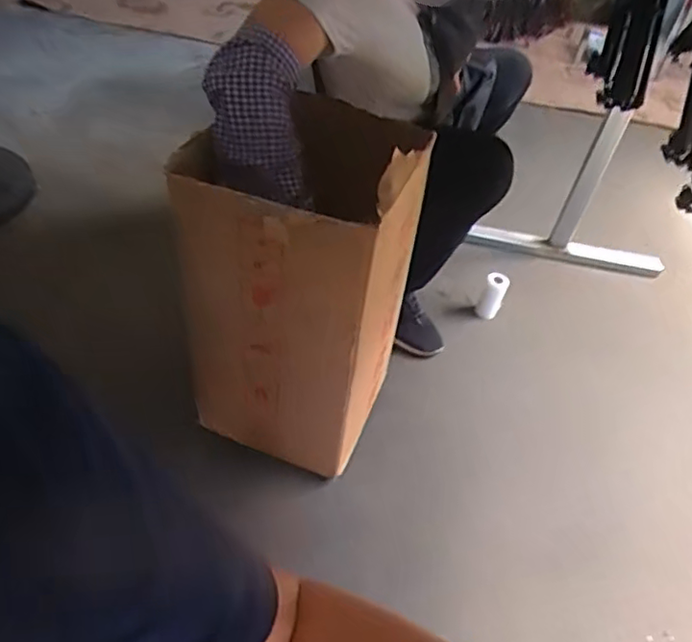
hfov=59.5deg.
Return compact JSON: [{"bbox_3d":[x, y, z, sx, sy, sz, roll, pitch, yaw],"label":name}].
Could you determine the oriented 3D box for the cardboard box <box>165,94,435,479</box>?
[{"bbox_3d":[-0.059,-0.067,1.003,0.307,0.524,0.340,24,45,13],"label":"cardboard box"}]

